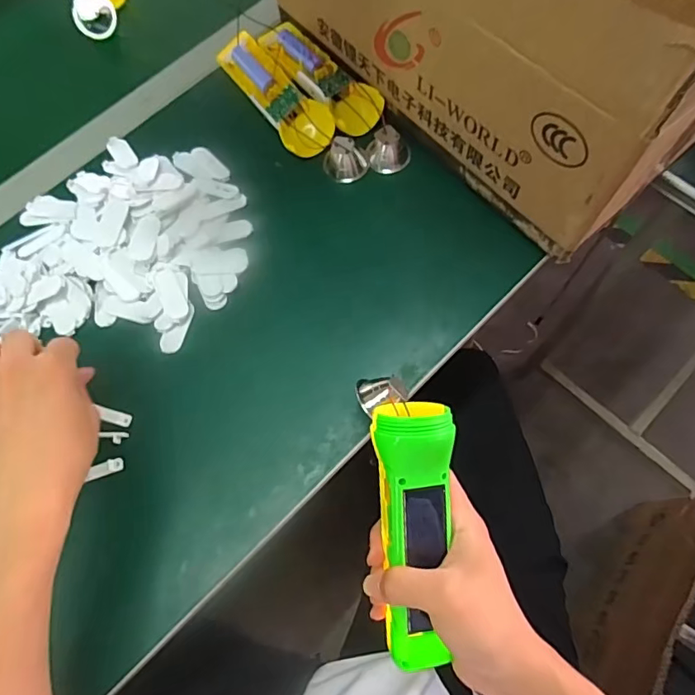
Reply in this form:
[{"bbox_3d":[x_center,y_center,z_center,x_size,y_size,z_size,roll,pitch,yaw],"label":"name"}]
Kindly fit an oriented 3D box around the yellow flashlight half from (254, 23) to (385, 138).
[{"bbox_3d":[-0.028,-0.278,0.500,0.051,0.024,0.166,-35,71,-9],"label":"yellow flashlight half"}]

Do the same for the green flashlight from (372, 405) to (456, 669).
[{"bbox_3d":[0.043,0.118,0.314,0.048,0.041,0.160,-1,88,1],"label":"green flashlight"}]

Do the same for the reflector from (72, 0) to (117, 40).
[{"bbox_3d":[-0.285,-0.377,0.560,0.044,0.020,0.047,26,94,-25],"label":"reflector"}]

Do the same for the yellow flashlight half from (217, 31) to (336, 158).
[{"bbox_3d":[-0.071,-0.253,0.497,0.049,0.034,0.163,-32,71,-8],"label":"yellow flashlight half"}]

